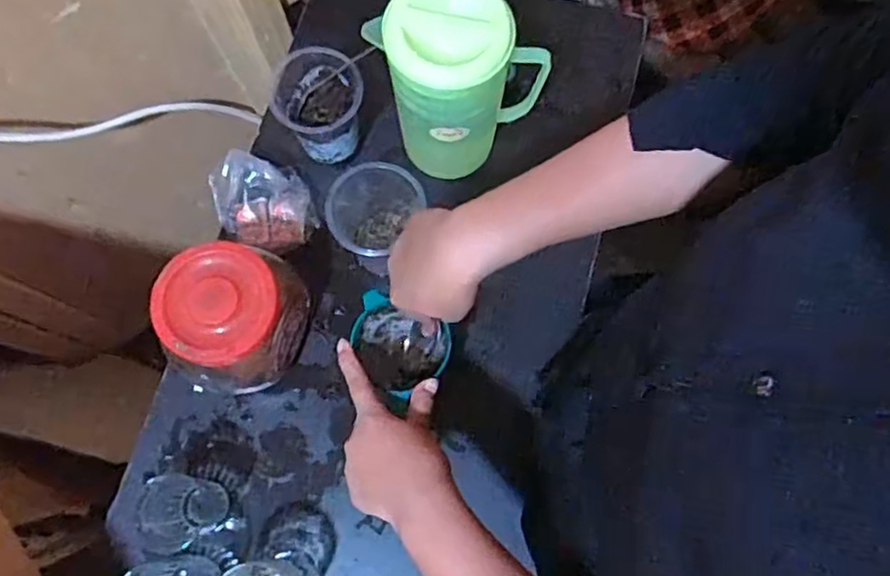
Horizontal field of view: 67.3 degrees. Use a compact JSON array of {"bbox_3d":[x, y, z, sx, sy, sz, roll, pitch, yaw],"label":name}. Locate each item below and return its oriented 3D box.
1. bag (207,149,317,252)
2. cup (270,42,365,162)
[{"bbox_3d":[-0.189,-0.086,0.691,0.110,0.040,0.086,12,76,1],"label":"bag"},{"bbox_3d":[-0.123,-0.178,0.667,0.079,0.090,0.082,0,76,-1],"label":"cup"}]

